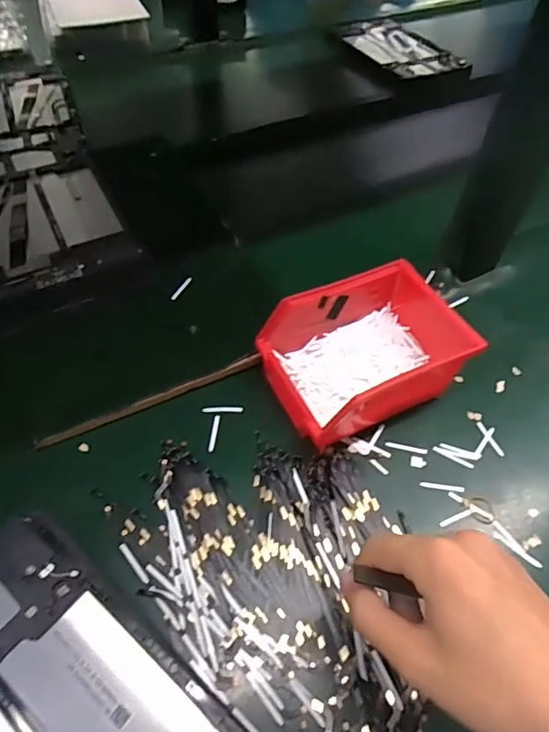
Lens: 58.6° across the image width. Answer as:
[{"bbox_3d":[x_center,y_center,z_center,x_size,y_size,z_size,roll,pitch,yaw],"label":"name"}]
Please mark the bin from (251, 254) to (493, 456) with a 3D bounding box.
[{"bbox_3d":[0.069,-0.009,0.393,0.149,0.072,0.111,-24,57,-19],"label":"bin"}]

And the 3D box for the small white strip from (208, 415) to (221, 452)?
[{"bbox_3d":[-0.048,0.052,0.386,0.004,0.004,0.033,7,52,3],"label":"small white strip"}]

